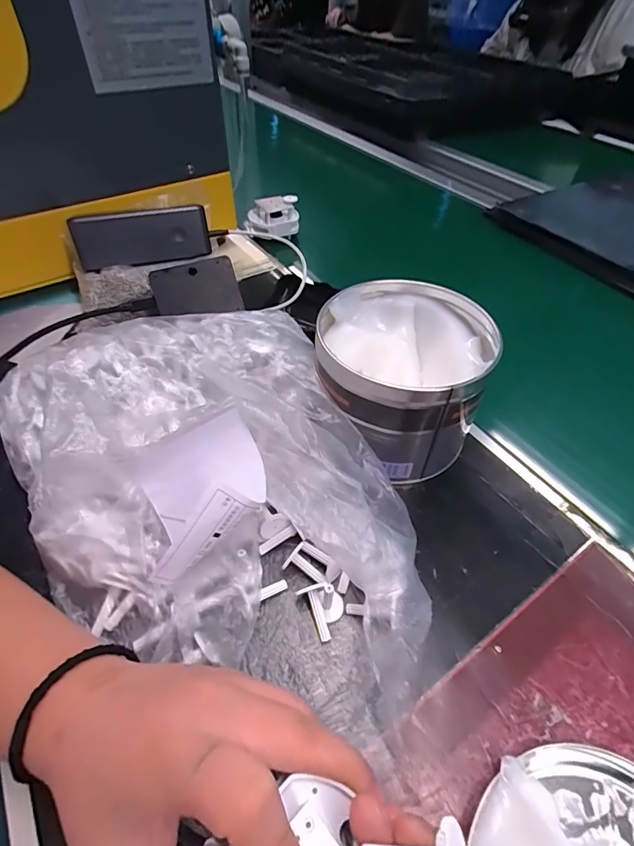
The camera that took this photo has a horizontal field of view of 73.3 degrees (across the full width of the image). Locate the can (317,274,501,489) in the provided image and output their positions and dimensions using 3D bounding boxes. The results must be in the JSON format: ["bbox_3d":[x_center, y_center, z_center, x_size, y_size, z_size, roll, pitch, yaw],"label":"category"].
[{"bbox_3d":[0.068,-0.033,0.337,0.120,0.103,0.126,1,48,-1],"label":"can"}]

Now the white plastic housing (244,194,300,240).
[{"bbox_3d":[-0.062,-0.283,0.592,0.074,0.039,0.052,-4,48,-6],"label":"white plastic housing"}]

